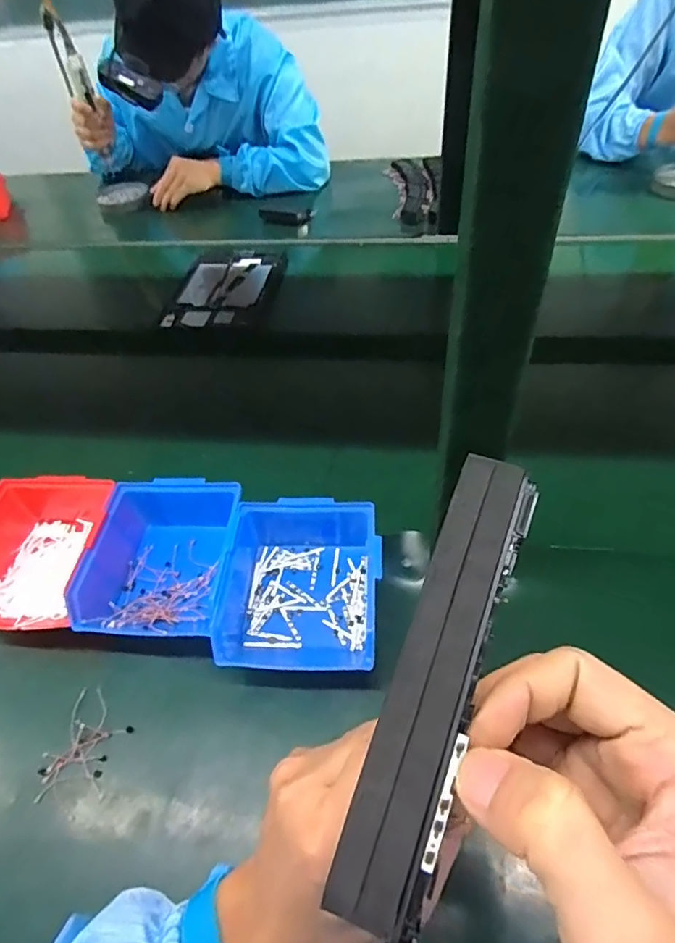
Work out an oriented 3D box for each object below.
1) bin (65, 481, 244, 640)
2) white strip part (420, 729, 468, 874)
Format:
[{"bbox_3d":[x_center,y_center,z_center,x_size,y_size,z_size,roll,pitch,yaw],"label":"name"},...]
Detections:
[{"bbox_3d":[-0.147,0.079,0.476,0.122,0.074,0.146,3,48,8],"label":"bin"},{"bbox_3d":[0.032,0.098,0.158,0.004,0.004,0.036,17,70,19],"label":"white strip part"}]

